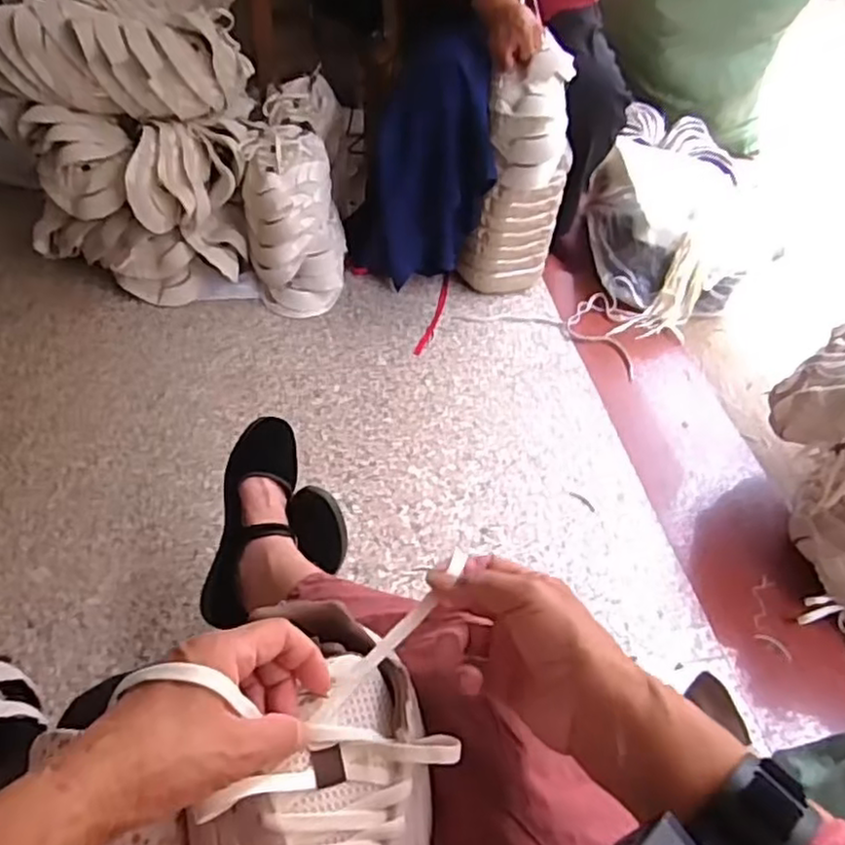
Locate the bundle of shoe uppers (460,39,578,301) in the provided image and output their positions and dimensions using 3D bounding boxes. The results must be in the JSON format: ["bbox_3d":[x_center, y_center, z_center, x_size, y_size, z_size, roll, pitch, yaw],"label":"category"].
[{"bbox_3d":[0.181,-0.430,1.264,0.122,0.434,0.148,30,51,21],"label":"bundle of shoe uppers"}]

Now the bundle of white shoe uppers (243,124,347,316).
[{"bbox_3d":[-0.233,-0.384,1.320,0.180,0.344,0.109,-16,22,-36],"label":"bundle of white shoe uppers"}]

